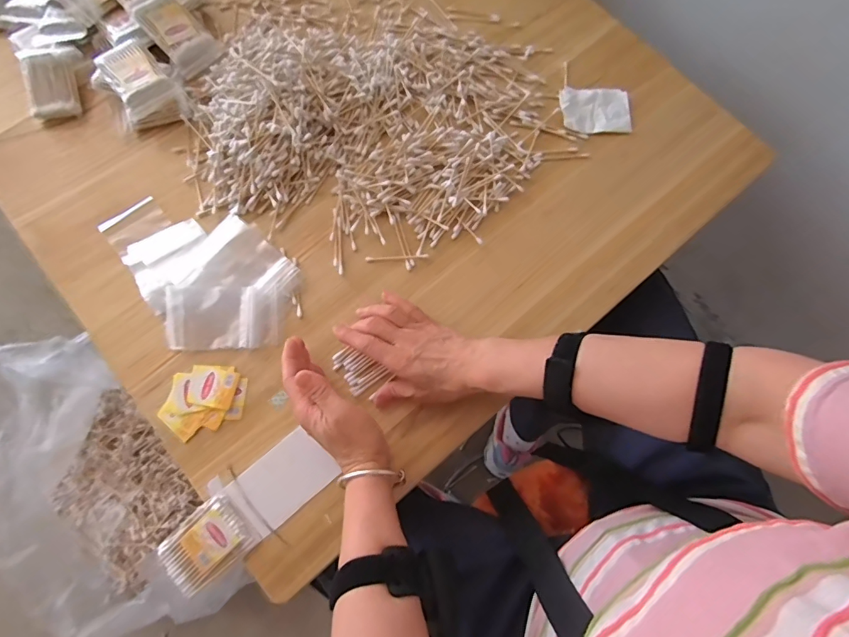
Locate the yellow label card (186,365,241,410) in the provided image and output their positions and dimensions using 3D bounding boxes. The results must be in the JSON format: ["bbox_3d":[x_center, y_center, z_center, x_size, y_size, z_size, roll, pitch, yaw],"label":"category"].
[{"bbox_3d":[-0.217,0.070,0.470,0.048,0.005,0.040,12,69,-1],"label":"yellow label card"}]

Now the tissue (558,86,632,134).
[{"bbox_3d":[0.208,-0.254,0.563,0.079,0.011,0.060,0,74,-2],"label":"tissue"}]

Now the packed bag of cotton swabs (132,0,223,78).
[{"bbox_3d":[-0.294,-0.341,0.545,0.056,0.014,0.094,-44,104,-11],"label":"packed bag of cotton swabs"}]

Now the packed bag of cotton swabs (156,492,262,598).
[{"bbox_3d":[-0.204,0.209,0.429,0.077,0.014,0.059,-37,79,-12],"label":"packed bag of cotton swabs"}]

